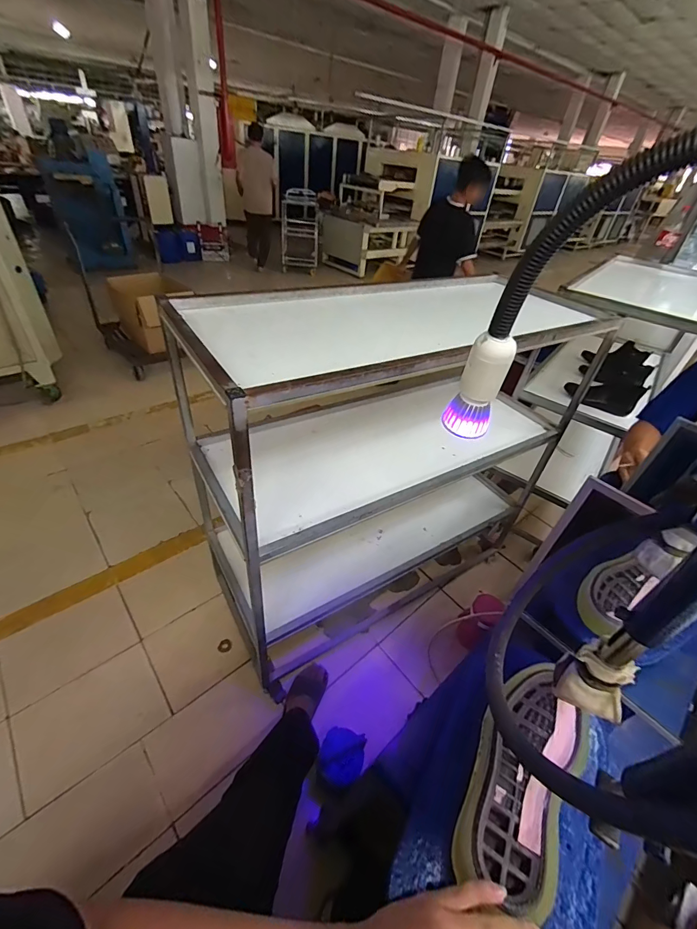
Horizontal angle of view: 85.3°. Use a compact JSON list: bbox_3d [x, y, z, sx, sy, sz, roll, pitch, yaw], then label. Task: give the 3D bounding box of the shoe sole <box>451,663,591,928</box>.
[{"bbox_3d":[0.215,0.371,0.462,0.106,0.039,0.254,30,42,25],"label":"shoe sole"}]

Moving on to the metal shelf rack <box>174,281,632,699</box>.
[{"bbox_3d":[0.130,0.031,1.345,1.181,1.133,0.521,-20,47,-29],"label":"metal shelf rack"}]

